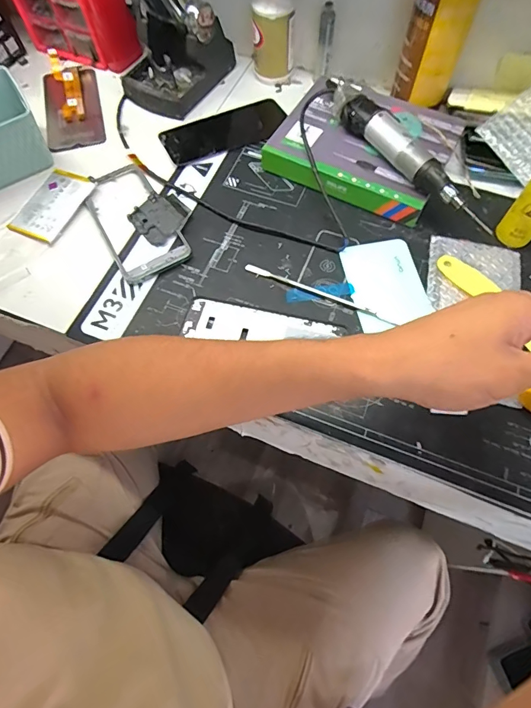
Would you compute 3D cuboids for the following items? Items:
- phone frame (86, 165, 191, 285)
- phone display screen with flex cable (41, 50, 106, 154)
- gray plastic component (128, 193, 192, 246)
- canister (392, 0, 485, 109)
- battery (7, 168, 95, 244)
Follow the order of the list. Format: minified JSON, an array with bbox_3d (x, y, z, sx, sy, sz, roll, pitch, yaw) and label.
[{"bbox_3d":[-0.148,-0.152,0.457,0.078,0.010,0.163,-29,69,-10],"label":"phone frame"},{"bbox_3d":[-0.261,-0.336,0.539,0.075,0.017,0.178,-16,67,-5],"label":"phone display screen with flex cable"},{"bbox_3d":[-0.117,-0.155,0.457,0.058,0.013,0.061,-40,72,-14],"label":"gray plastic component"},{"bbox_3d":[0.193,-0.367,0.425,0.065,0.181,0.071,20,69,10],"label":"canister"},{"bbox_3d":[-0.243,-0.171,0.465,0.058,0.007,0.094,20,69,10],"label":"battery"}]

